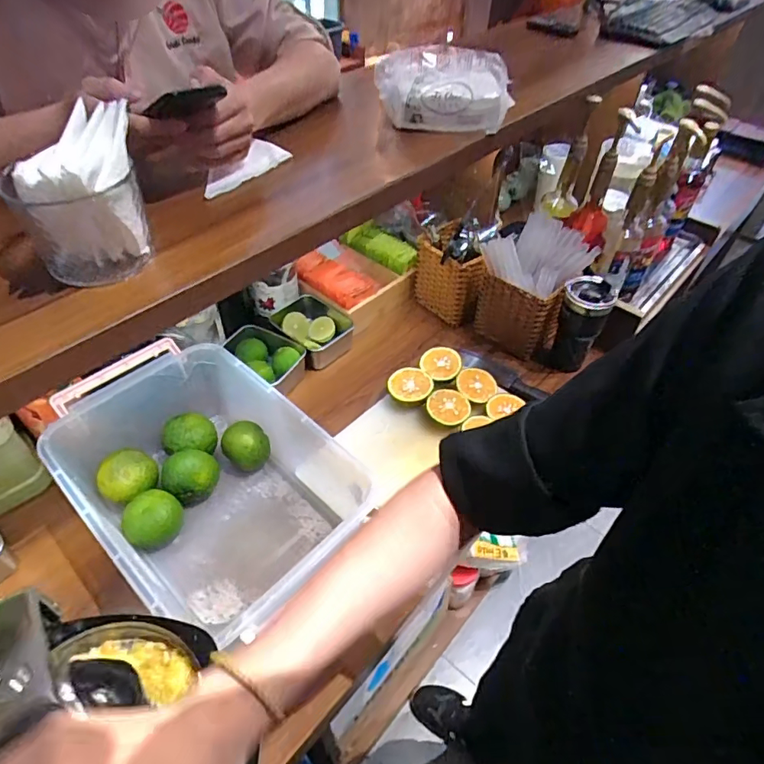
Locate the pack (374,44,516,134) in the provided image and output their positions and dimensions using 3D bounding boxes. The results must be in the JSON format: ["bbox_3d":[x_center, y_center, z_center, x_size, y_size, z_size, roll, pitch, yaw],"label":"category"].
[{"bbox_3d":[0.091,-0.442,0.752,0.194,0.082,0.117,2,47,-1],"label":"pack"}]

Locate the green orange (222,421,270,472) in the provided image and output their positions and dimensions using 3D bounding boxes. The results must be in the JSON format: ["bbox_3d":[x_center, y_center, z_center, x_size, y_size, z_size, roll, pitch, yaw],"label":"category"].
[{"bbox_3d":[-0.196,0.097,0.728,0.055,0.069,0.060,1,47,-1],"label":"green orange"}]

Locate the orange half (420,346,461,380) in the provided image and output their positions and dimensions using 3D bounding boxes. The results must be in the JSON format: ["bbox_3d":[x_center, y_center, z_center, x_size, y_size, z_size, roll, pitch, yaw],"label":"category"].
[{"bbox_3d":[0.099,-0.024,0.850,0.066,0.035,0.072,1,47,-1],"label":"orange half"}]

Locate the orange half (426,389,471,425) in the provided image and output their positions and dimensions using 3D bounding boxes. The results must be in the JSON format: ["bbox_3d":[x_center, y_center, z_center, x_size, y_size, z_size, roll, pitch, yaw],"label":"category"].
[{"bbox_3d":[0.104,0.042,0.784,0.068,0.028,0.064,7,48,4],"label":"orange half"}]

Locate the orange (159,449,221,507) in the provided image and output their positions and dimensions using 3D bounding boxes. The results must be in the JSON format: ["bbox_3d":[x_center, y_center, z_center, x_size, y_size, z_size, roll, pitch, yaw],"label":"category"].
[{"bbox_3d":[-0.257,0.132,0.684,0.061,0.067,0.067,1,47,-1],"label":"orange"}]

